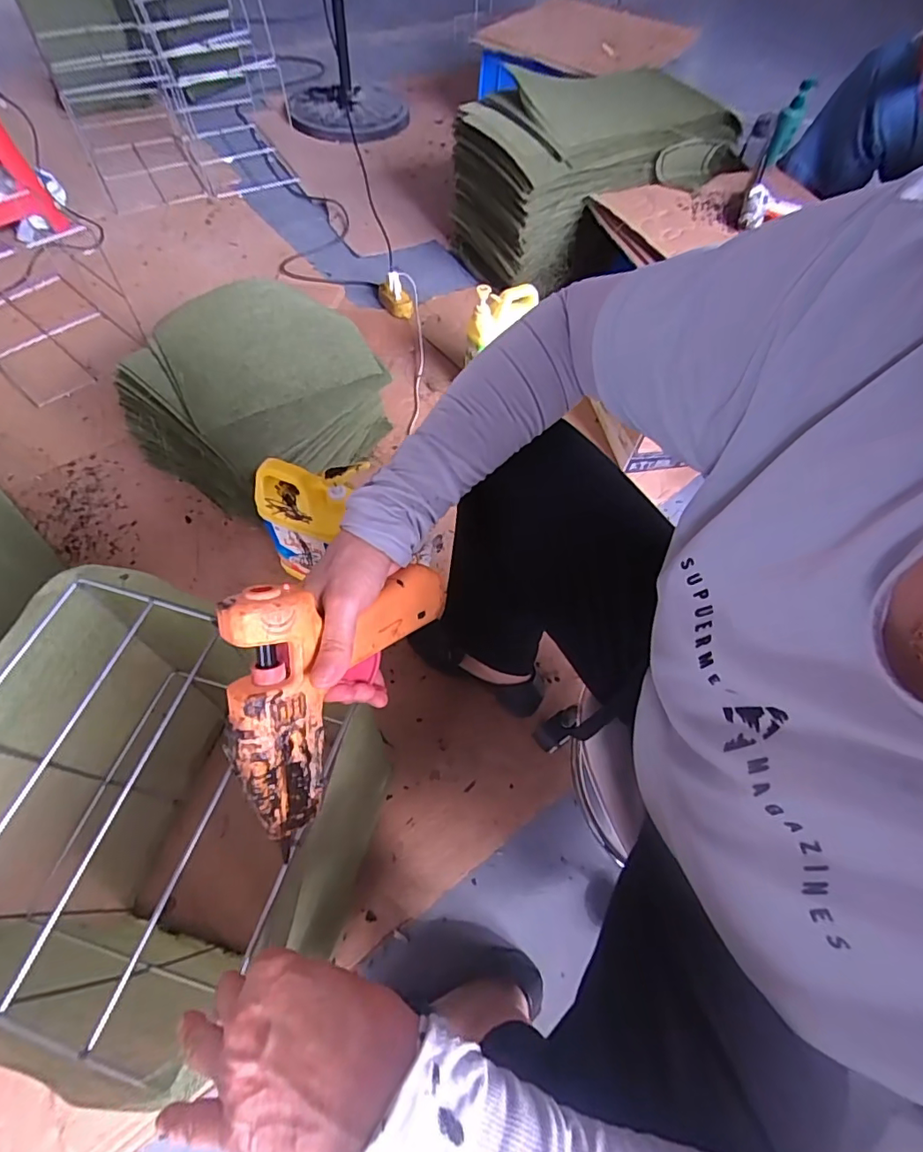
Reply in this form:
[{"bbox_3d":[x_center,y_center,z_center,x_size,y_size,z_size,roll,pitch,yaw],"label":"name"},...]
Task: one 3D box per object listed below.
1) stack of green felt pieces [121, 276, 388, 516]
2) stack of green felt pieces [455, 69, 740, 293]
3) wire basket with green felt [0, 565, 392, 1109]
[{"bbox_3d":[-0.353,-0.321,0.982,0.349,0.234,0.383,28,62,11],"label":"stack of green felt pieces"},{"bbox_3d":[0.323,-1.002,1.342,0.632,0.350,0.338,-20,63,-14],"label":"stack of green felt pieces"},{"bbox_3d":[-0.274,0.237,0.534,0.286,0.408,0.291,23,62,8],"label":"wire basket with green felt"}]

